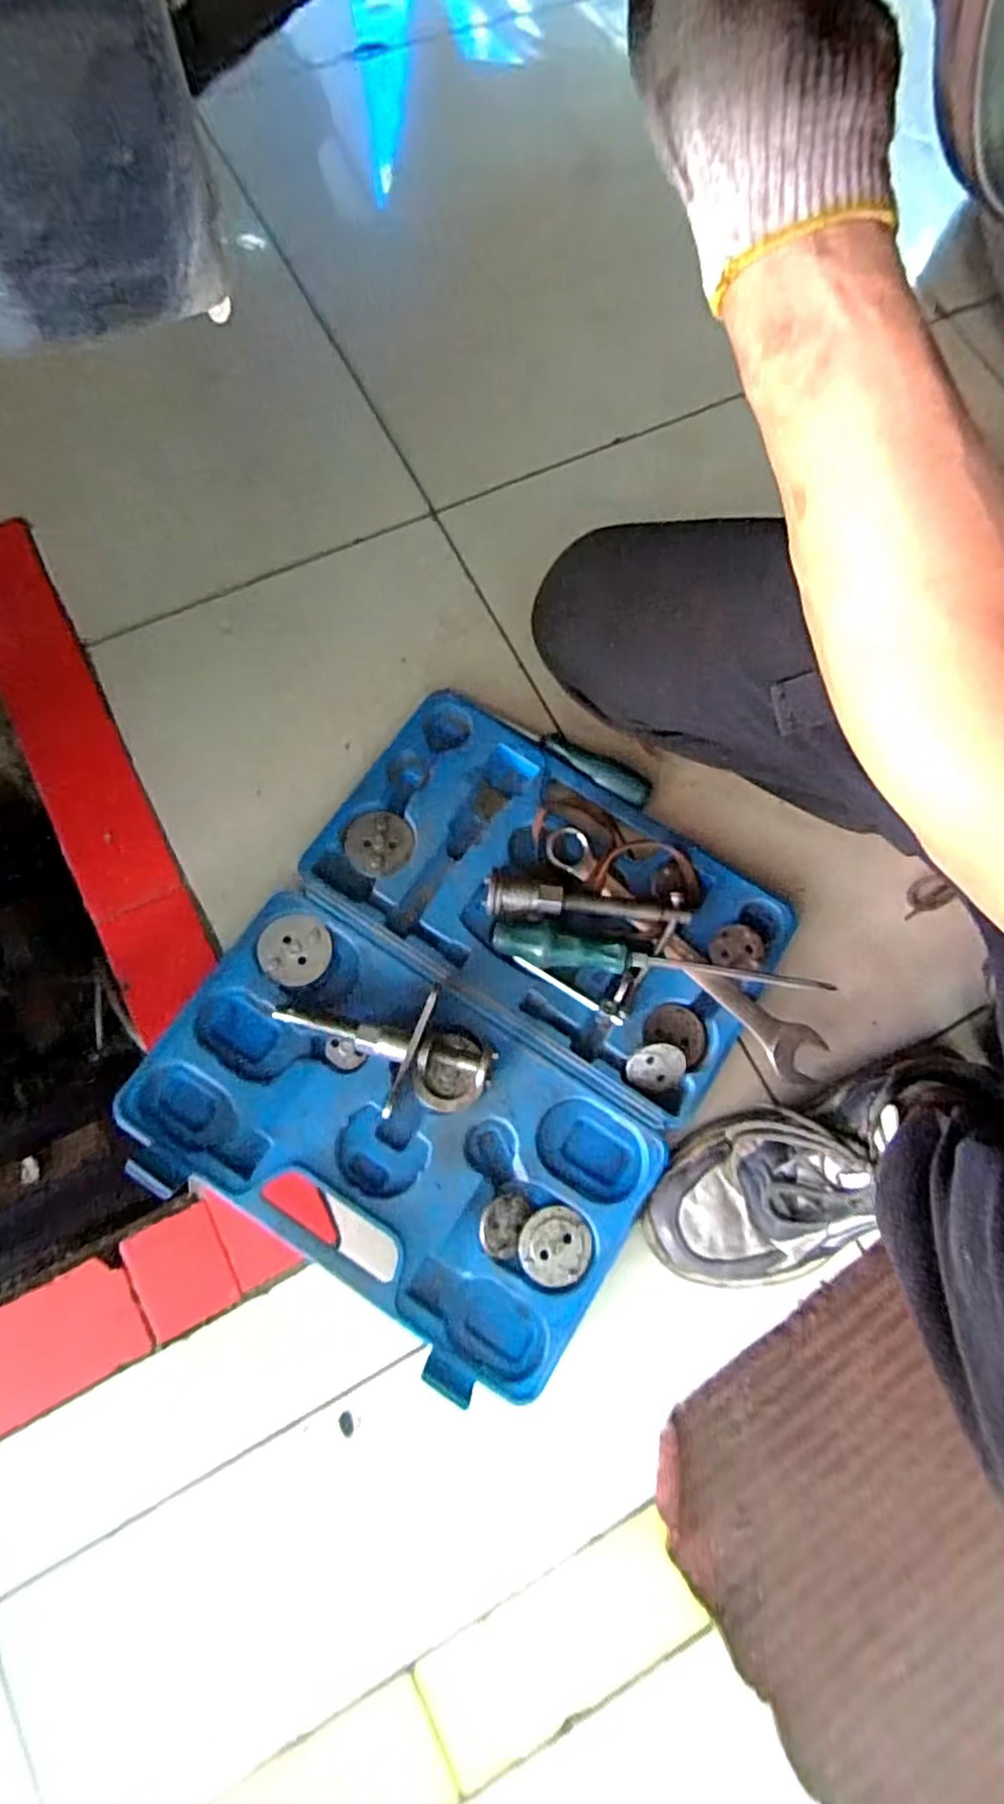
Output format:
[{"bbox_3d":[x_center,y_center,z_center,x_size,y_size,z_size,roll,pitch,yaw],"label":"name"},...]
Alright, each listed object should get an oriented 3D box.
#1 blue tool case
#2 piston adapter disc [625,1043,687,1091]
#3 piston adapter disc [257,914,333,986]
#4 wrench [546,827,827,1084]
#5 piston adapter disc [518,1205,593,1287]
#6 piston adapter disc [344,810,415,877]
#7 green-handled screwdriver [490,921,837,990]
[{"bbox_3d":[-0.020,0.076,0.511,0.354,0.041,0.422,30,76,5],"label":"blue tool case"},{"bbox_3d":[0.114,0.120,0.502,0.042,0.007,0.036,4,75,-2],"label":"piston adapter disc"},{"bbox_3d":[-0.153,0.035,0.506,0.051,0.004,0.051,2,75,-8],"label":"piston adapter disc"},{"bbox_3d":[0.133,0.036,0.518,0.257,0.016,0.041,41,77,7],"label":"wrench"},{"bbox_3d":[0.037,0.237,0.474,0.050,0.009,0.049,1,75,-3],"label":"piston adapter disc"},{"bbox_3d":[-0.095,-0.045,0.533,0.052,0.007,0.053,1,75,-3],"label":"piston adapter disc"},{"bbox_3d":[0.113,0.048,0.505,0.242,0.025,0.032,13,75,0],"label":"green-handled screwdriver"}]

